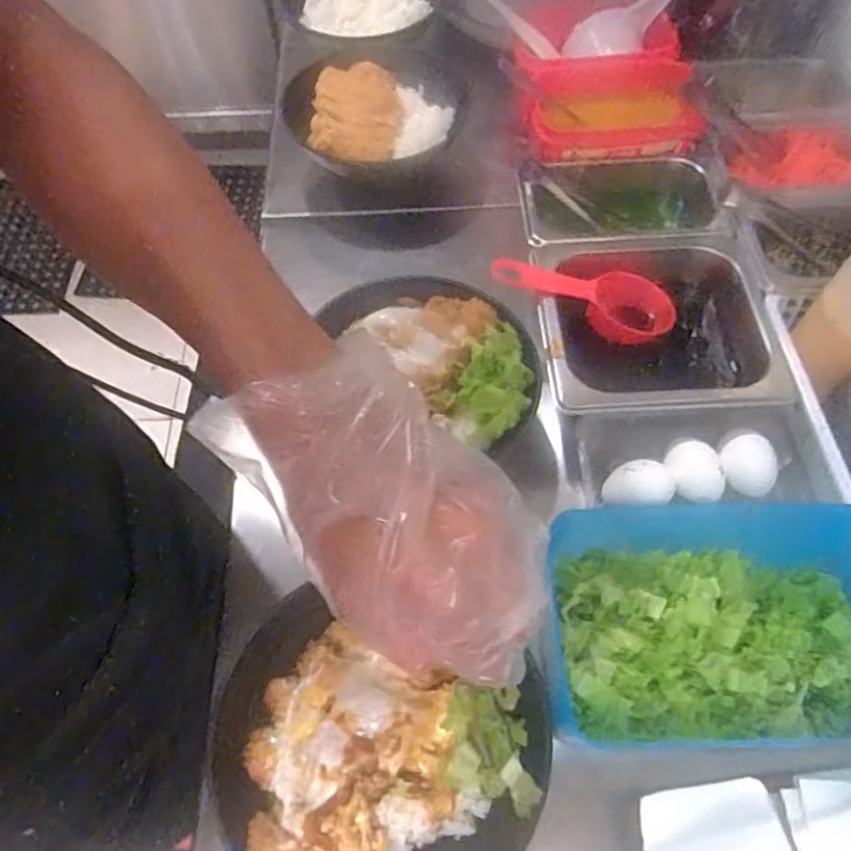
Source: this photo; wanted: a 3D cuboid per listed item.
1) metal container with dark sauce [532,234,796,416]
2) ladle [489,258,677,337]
[{"bbox_3d":[0.182,-0.069,0.533,0.174,0.087,0.170,-2,61,1],"label":"metal container with dark sauce"},{"bbox_3d":[0.134,-0.103,0.522,0.167,0.032,0.050,11,59,-19],"label":"ladle"}]

